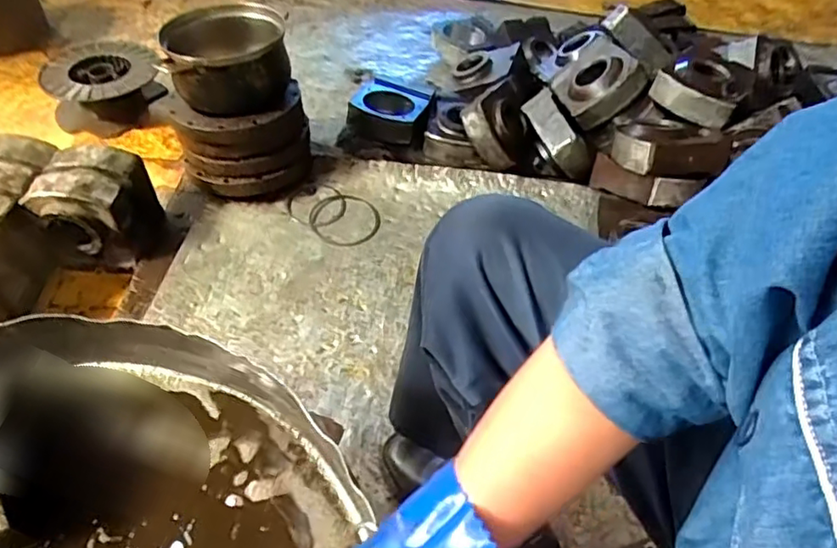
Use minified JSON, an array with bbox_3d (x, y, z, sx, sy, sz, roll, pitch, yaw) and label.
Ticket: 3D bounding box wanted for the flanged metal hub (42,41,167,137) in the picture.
[{"bbox_3d":[-0.783,-0.478,1.517,0.256,0.140,0.256,-21,53,-22],"label":"flanged metal hub"}]

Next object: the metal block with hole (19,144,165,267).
[{"bbox_3d":[-0.593,-0.126,1.128,0.185,0.154,0.158,8,48,2],"label":"metal block with hole"}]

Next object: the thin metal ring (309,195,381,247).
[{"bbox_3d":[-0.154,-0.113,1.270,0.145,0.009,0.139,-1,60,1],"label":"thin metal ring"}]

